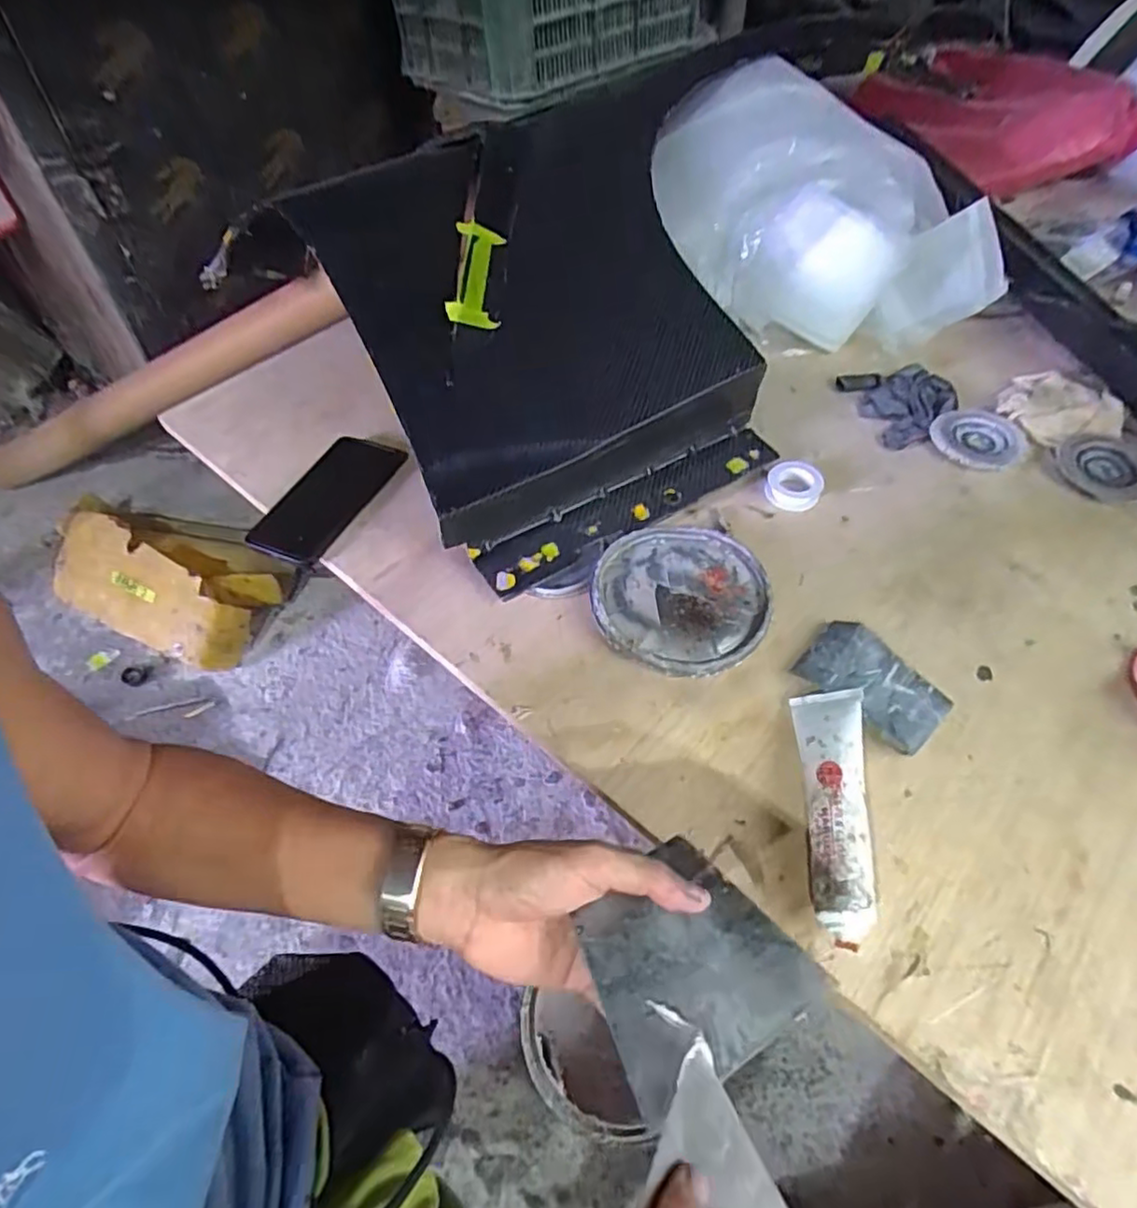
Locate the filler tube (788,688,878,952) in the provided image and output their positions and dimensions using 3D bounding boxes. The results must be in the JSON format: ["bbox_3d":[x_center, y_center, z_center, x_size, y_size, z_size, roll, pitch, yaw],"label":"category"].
[{"bbox_3d":[0.181,0.135,0.441,0.042,0.035,0.171,4,54,6],"label":"filler tube"}]

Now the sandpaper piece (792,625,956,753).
[{"bbox_3d":[0.233,0.061,0.504,0.066,0.020,0.106,-39,61,-22],"label":"sandpaper piece"}]

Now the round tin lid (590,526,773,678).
[{"bbox_3d":[0.098,-0.009,0.561,0.143,0.019,0.151,-2,54,2],"label":"round tin lid"}]

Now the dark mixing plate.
[{"bbox_3d":[0.054,0.173,0.315,0.095,0.005,0.093,-25,50,-20],"label":"dark mixing plate"}]

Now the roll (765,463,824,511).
[{"bbox_3d":[0.220,-0.117,0.637,0.052,0.022,0.050,-2,54,2],"label":"roll"}]

